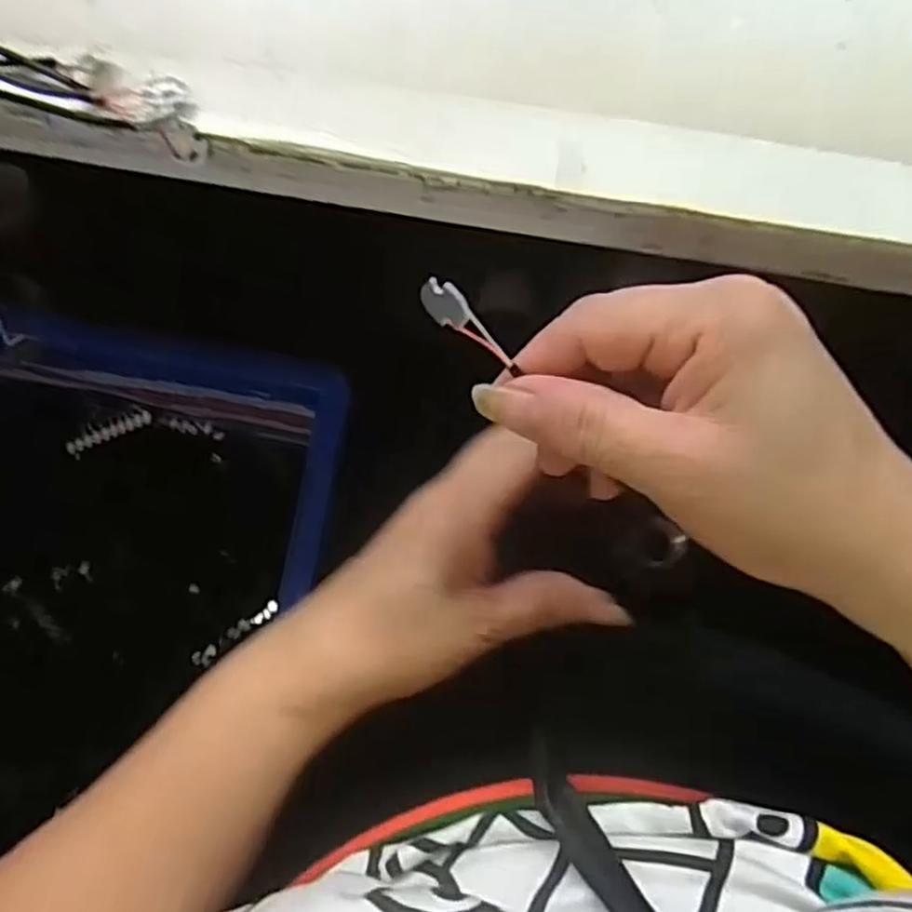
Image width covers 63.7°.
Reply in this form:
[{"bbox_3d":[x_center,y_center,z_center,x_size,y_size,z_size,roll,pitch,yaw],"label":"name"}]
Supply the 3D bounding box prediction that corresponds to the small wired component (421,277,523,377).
[{"bbox_3d":[0.004,-0.035,0.197,0.031,0.004,0.011,39,133,-11],"label":"small wired component"}]

